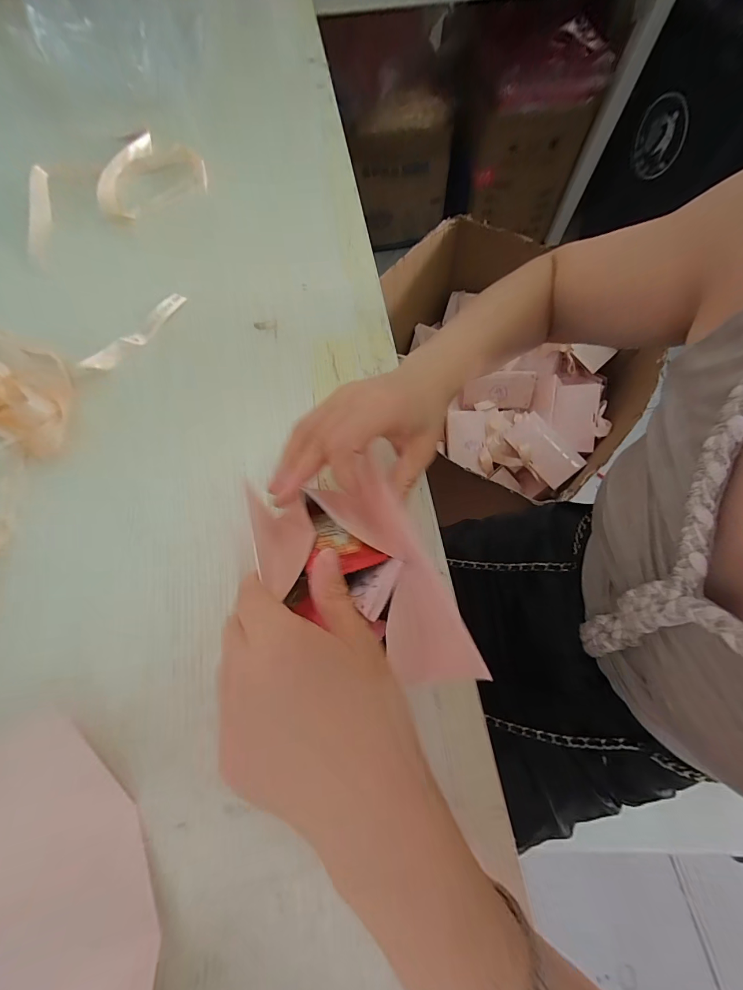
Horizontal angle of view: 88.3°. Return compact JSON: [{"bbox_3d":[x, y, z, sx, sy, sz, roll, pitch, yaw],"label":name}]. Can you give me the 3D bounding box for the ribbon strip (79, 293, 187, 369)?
[{"bbox_3d":[-0.244,-0.172,0.403,0.021,0.008,0.124,41,69,-15],"label":"ribbon strip"}]

